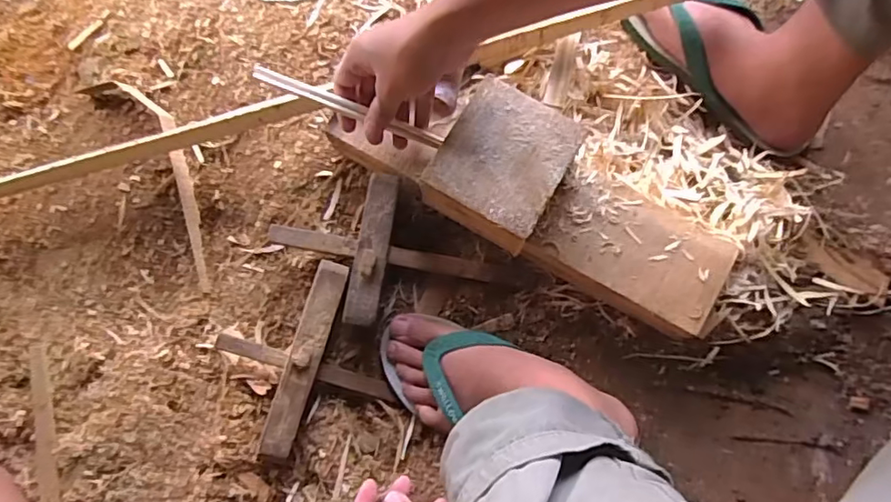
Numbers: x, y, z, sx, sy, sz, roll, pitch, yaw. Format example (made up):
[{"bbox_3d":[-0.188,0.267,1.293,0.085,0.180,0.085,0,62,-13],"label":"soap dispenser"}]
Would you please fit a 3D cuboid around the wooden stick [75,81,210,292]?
[{"bbox_3d":[-0.304,-0.086,0.616,0.073,0.015,0.272,-32,81,-5],"label":"wooden stick"}]

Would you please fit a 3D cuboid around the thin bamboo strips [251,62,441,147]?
[{"bbox_3d":[-0.084,-0.129,0.514,0.176,0.009,0.012,17,80,-18],"label":"thin bamboo strips"}]

